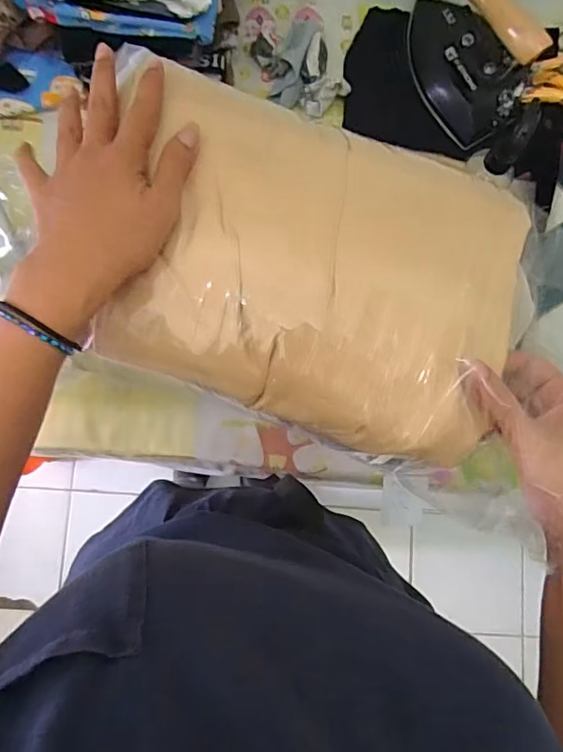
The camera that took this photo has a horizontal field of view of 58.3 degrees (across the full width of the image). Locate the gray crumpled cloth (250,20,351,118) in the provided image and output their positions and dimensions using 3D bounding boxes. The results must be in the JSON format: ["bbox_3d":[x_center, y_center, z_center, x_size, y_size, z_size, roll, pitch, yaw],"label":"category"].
[{"bbox_3d":[0.022,-0.394,0.636,0.093,0.033,0.128,-19,83,-5],"label":"gray crumpled cloth"}]

